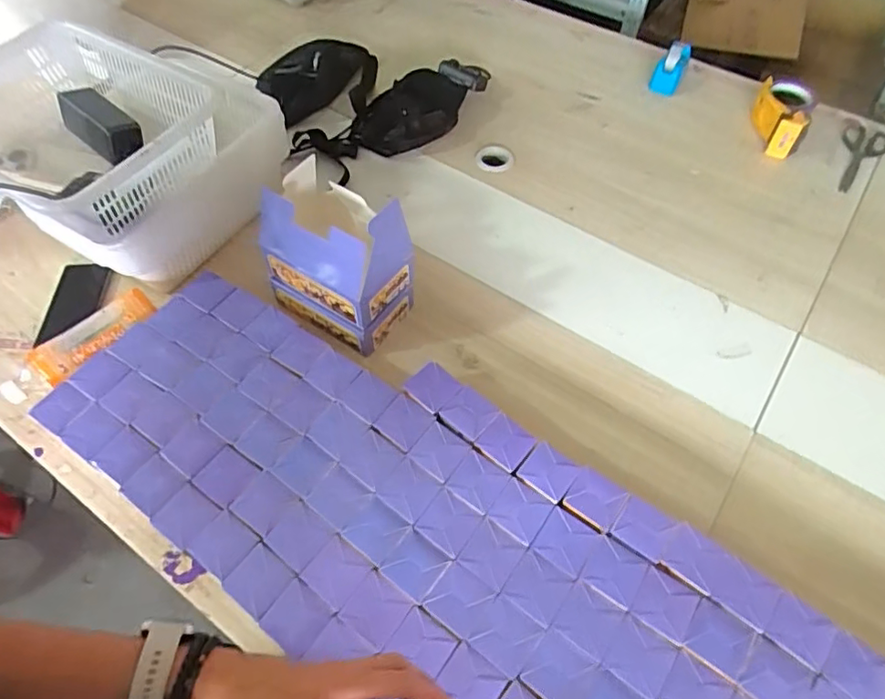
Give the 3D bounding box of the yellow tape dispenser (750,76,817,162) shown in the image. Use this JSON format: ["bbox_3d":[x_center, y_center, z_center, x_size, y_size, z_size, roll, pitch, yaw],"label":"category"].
[{"bbox_3d":[0.659,-0.454,1.110,0.101,0.070,0.183,17,59,11],"label":"yellow tape dispenser"}]

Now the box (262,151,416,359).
[{"bbox_3d":[-0.150,-0.122,0.808,0.187,0.190,0.119,28,61,17],"label":"box"}]

